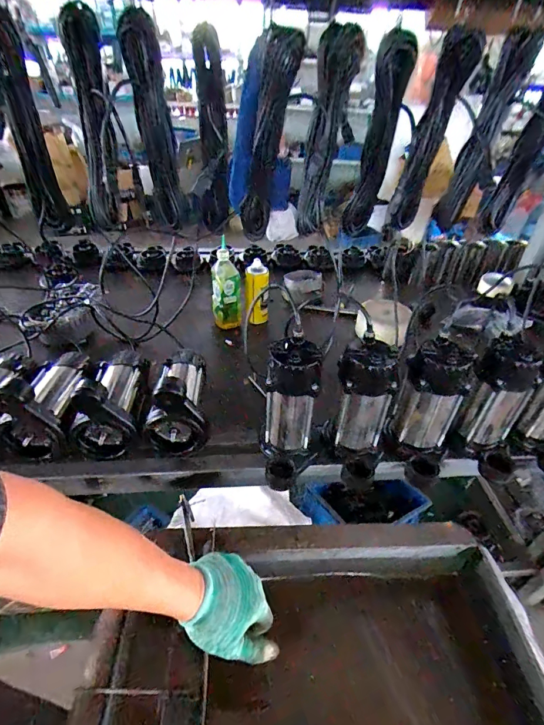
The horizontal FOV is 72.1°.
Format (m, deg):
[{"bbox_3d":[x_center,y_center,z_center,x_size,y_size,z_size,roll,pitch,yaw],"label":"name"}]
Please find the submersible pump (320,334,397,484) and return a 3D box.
[{"bbox_3d":[0.154,0.093,0.675,0.115,0.264,0.101,19,41,20],"label":"submersible pump"}]

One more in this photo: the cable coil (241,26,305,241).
[{"bbox_3d":[-0.017,-0.474,0.840,0.084,0.090,0.518,-4,-5,-9],"label":"cable coil"}]

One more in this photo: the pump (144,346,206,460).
[{"bbox_3d":[-0.187,0.044,0.754,0.104,0.149,0.235,-3,38,-7],"label":"pump"}]

